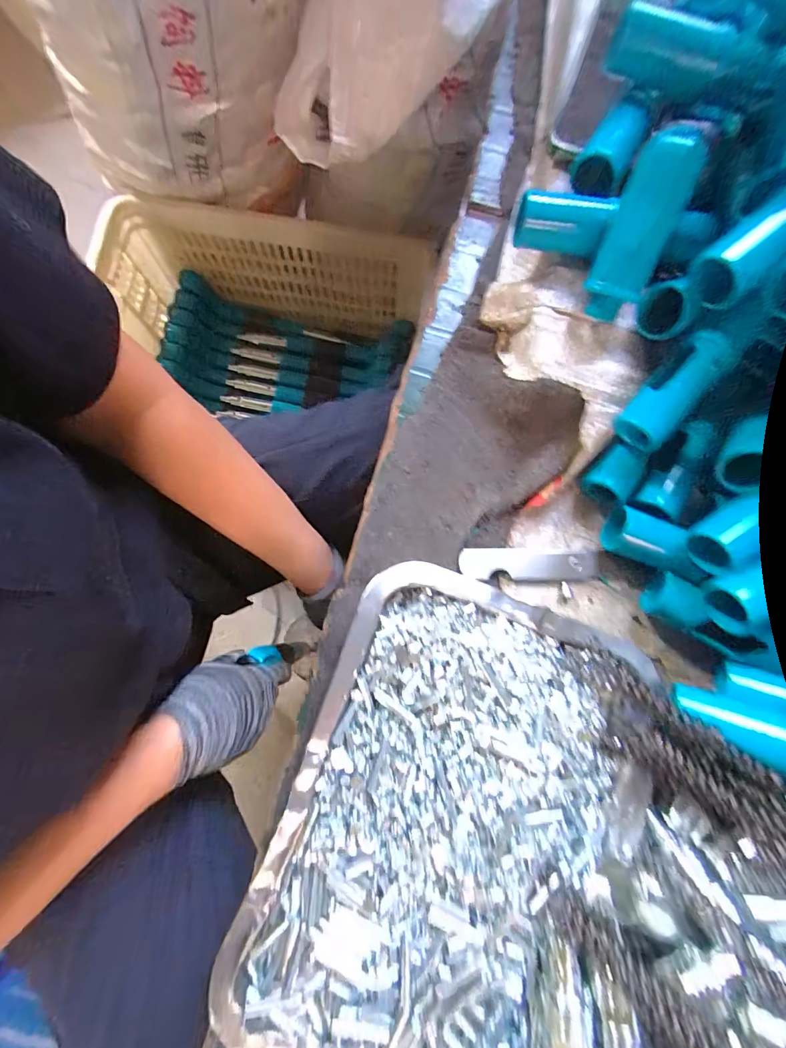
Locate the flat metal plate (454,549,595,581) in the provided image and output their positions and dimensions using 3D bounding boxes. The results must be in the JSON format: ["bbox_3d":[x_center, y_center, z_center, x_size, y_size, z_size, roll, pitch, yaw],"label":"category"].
[{"bbox_3d":[0.091,0.027,0.274,0.093,0.004,0.020,1,80,-1],"label":"flat metal plate"}]

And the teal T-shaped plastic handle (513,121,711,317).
[{"bbox_3d":[0.119,-0.182,0.250,0.034,0.085,0.089,-20,51,-44],"label":"teal T-shaped plastic handle"}]

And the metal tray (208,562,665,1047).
[{"bbox_3d":[0.029,0.170,0.230,0.177,0.039,0.265,21,80,2],"label":"metal tray"}]

